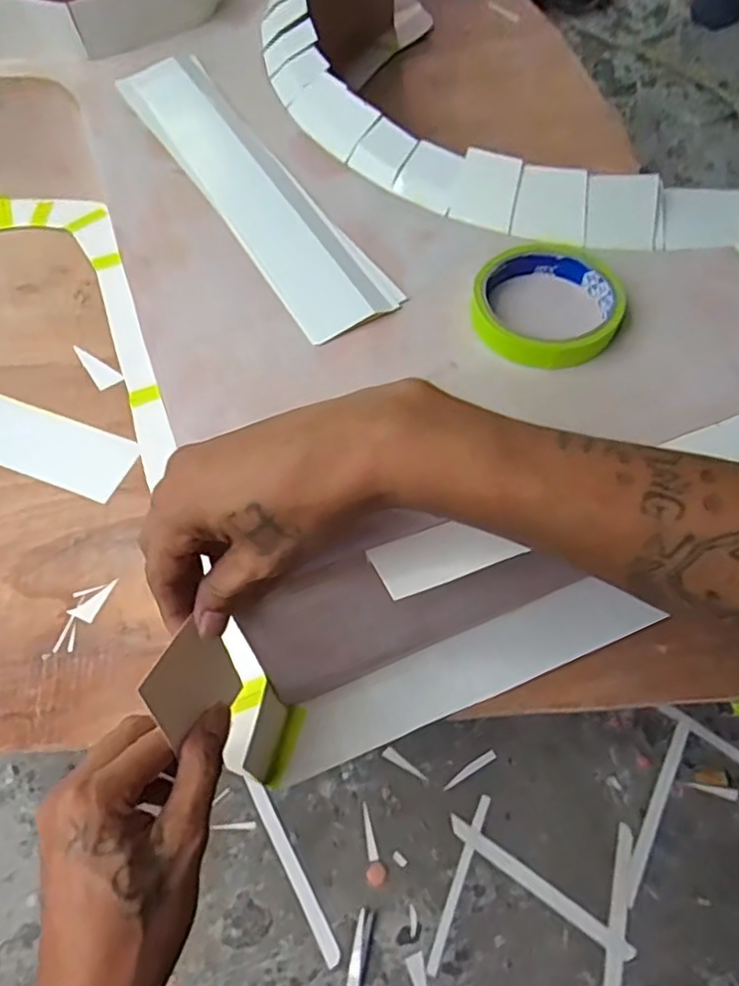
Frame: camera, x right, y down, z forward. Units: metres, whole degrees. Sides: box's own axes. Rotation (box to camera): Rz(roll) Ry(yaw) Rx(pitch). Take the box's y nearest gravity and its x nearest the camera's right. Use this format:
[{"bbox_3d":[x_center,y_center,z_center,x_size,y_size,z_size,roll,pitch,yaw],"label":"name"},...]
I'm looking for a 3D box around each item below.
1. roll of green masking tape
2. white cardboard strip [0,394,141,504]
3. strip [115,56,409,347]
[{"bbox_3d":[0.109,-0.118,0.387,0.089,0.018,0.091,-1,62,1],"label":"roll of green masking tape"},{"bbox_3d":[-0.301,-0.050,0.531,0.221,0.004,0.058,19,67,13],"label":"white cardboard strip"},{"bbox_3d":[-0.096,-0.240,0.469,0.067,0.011,0.353,-29,65,-13],"label":"strip"}]

